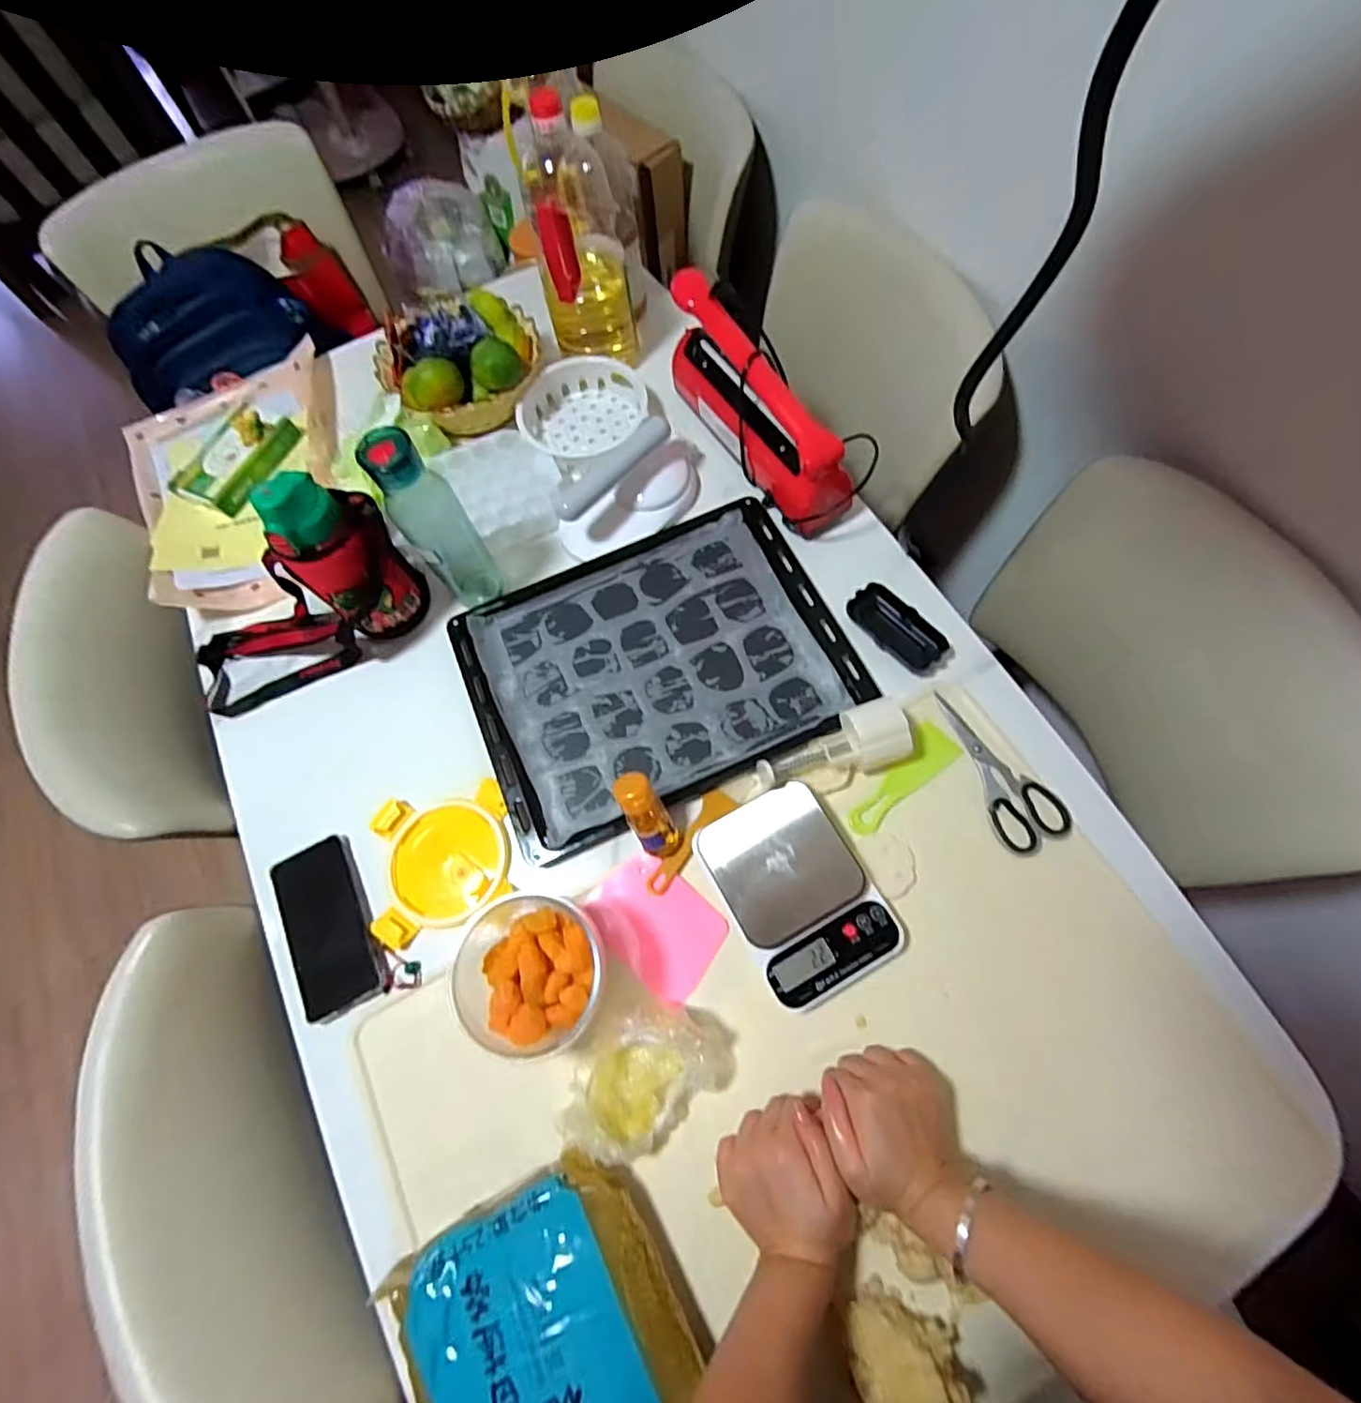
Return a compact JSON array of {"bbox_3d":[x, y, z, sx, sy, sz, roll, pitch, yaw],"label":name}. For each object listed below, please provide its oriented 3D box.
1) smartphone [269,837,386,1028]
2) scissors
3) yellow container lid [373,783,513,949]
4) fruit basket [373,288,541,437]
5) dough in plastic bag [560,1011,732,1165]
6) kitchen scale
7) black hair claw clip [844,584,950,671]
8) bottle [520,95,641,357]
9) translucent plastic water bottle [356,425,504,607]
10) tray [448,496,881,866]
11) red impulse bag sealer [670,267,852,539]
[{"bbox_3d":[-0.347,0.219,0.600,0.080,0.008,0.163,-26,70,-7],"label":"smartphone"},{"bbox_3d":[0.311,0.066,0.612,0.067,0.009,0.172,-27,70,-7],"label":"scissors"},{"bbox_3d":[-0.238,0.160,0.617,0.128,0.013,0.137,-10,69,-1],"label":"yellow container lid"},{"bbox_3d":[-0.287,-0.448,0.797,0.197,0.107,0.195,-13,69,-2],"label":"fruit basket"},{"bbox_3d":[-0.027,0.317,0.514,0.144,0.060,0.095,-36,71,-10],"label":"dough in plastic bag"},{"bbox_3d":[0.109,0.175,0.569,0.130,0.033,0.179,-28,70,-7],"label":"kitchen scale"},{"bbox_3d":[0.235,-0.081,0.662,0.051,0.023,0.110,-40,75,-10],"label":"black hair claw clip"},{"bbox_3d":[-0.119,-0.546,0.732,0.107,0.255,0.115,-11,69,-1],"label":"bottle"},{"bbox_3d":[-0.247,-0.176,0.630,0.063,0.225,0.051,-30,70,-8],"label":"translucent plastic water bottle"},{"bbox_3d":[-0.027,-0.043,0.678,0.392,0.034,0.309,-23,69,-5],"label":"tray"},{"bbox_3d":[0.084,-0.339,0.708,0.064,0.144,0.301,-34,71,-10],"label":"red impulse bag sealer"}]

